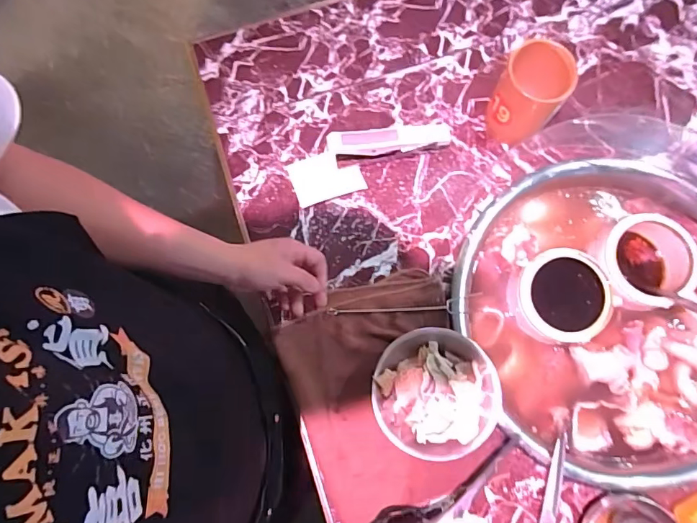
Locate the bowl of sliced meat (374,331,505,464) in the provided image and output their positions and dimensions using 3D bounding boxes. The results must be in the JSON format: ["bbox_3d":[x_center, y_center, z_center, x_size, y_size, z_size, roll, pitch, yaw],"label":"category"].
[{"bbox_3d":[0.110,0.163,0.562,0.154,0.062,0.148,0,78,1],"label":"bowl of sliced meat"}]

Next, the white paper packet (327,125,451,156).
[{"bbox_3d":[0.056,-0.164,0.636,0.167,0.066,0.028,-5,78,0],"label":"white paper packet"}]

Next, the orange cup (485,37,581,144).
[{"bbox_3d":[0.237,-0.217,0.606,0.081,0.140,0.081,0,78,1],"label":"orange cup"}]

